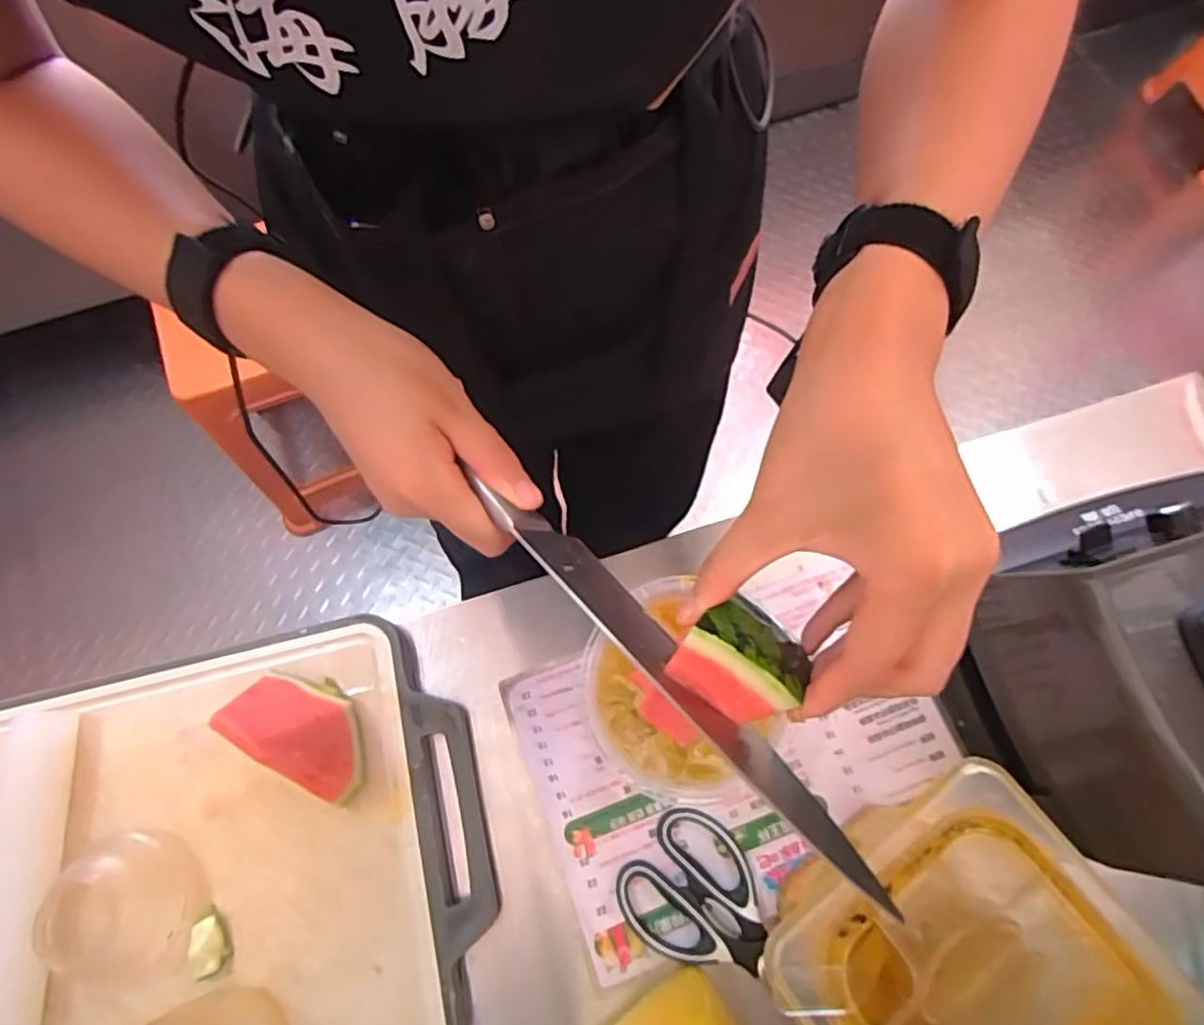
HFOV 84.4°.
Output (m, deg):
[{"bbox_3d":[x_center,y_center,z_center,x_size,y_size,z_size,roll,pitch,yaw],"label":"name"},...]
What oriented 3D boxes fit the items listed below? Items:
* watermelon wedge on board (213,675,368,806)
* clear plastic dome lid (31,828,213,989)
[{"bbox_3d":[-0.196,0.135,0.422,0.041,0.107,0.095,-41,75,-12],"label":"watermelon wedge on board"},{"bbox_3d":[-0.308,0.251,0.420,0.083,0.057,0.087,0,71,1],"label":"clear plastic dome lid"}]

